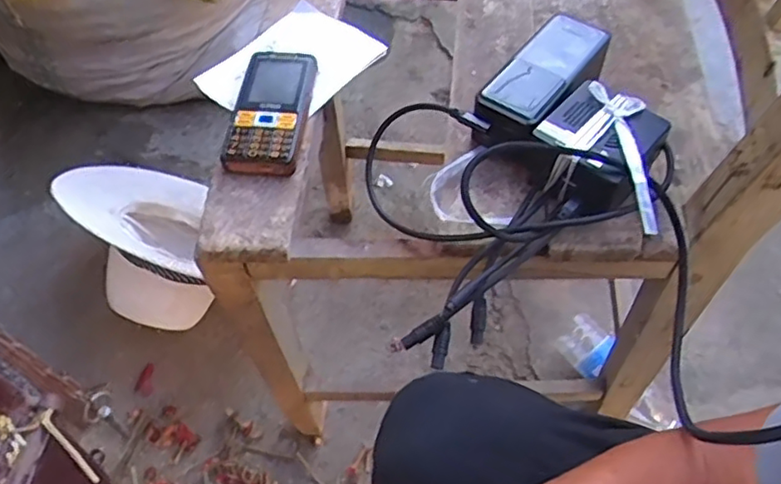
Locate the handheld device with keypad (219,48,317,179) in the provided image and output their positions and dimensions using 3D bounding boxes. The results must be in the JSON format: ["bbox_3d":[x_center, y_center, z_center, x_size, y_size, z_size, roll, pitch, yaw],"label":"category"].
[{"bbox_3d":[-0.098,-0.108,0.532,0.059,0.023,0.127,3,55,6],"label":"handheld device with keypad"}]

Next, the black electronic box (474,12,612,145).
[{"bbox_3d":[0.125,-0.126,0.517,0.057,0.055,0.134,30,62,22],"label":"black electronic box"}]

